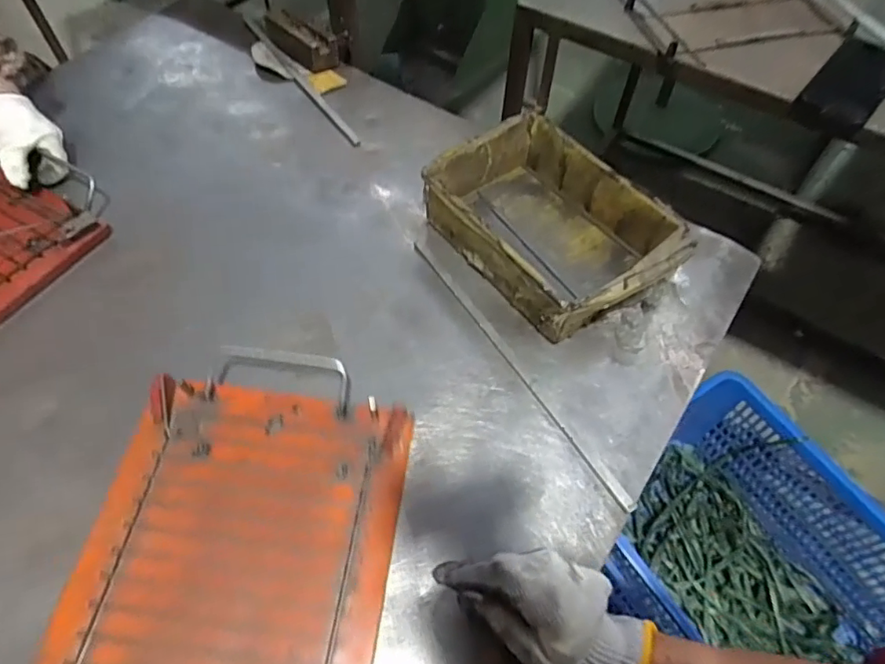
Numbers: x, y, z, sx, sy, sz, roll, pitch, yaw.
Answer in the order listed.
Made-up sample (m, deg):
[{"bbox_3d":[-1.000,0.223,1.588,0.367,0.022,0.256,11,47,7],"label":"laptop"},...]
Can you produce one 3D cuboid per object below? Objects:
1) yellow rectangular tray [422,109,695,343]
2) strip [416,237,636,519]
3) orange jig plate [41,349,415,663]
[{"bbox_3d":[0.116,-0.117,0.615,0.180,0.079,0.254,-31,65,-20],"label":"yellow rectangular tray"},{"bbox_3d":[0.068,0.029,0.565,0.010,0.006,0.351,-29,63,-18],"label":"strip"},{"bbox_3d":[-0.164,0.179,0.446,0.238,0.032,0.340,7,58,3],"label":"orange jig plate"}]

